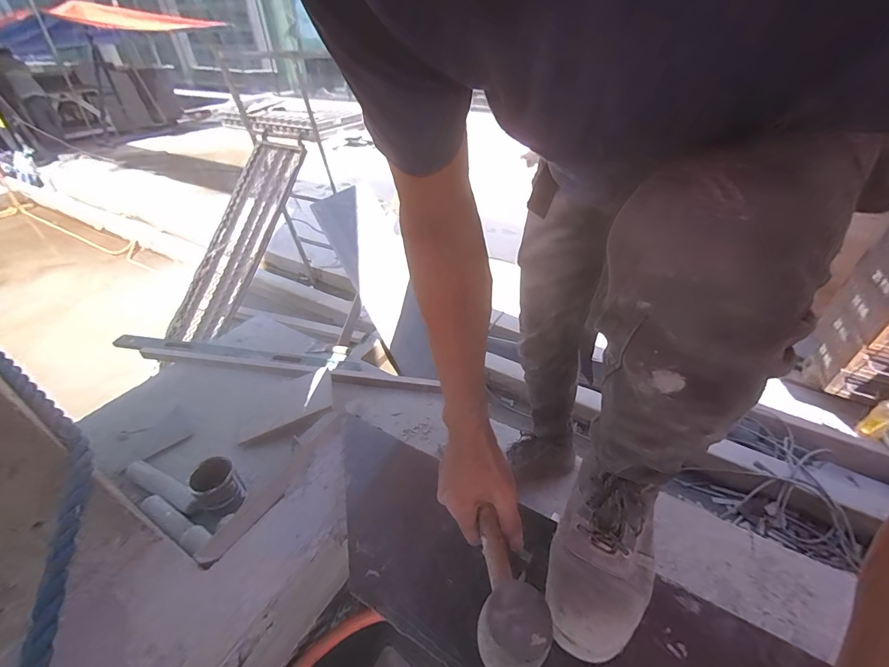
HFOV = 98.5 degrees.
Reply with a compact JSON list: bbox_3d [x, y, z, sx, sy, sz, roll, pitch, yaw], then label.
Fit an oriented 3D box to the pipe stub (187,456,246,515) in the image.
[{"bbox_3d":[-0.567,0.385,0.954,0.118,0.099,0.107,24,45,29],"label":"pipe stub"}]

